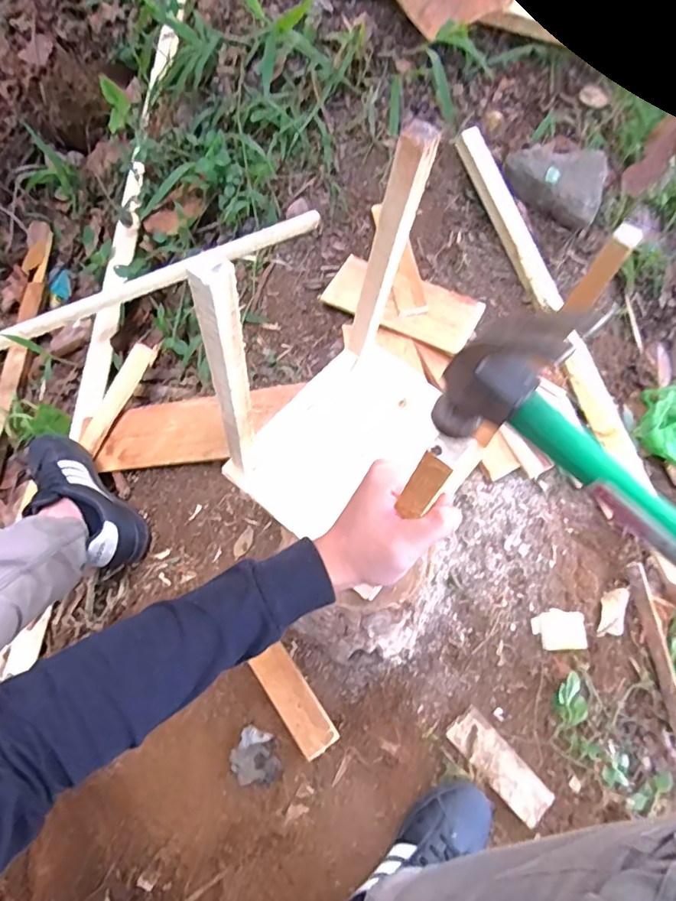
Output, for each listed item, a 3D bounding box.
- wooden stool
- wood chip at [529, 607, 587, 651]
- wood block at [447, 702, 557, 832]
[{"bbox_3d":[0.036,-0.056,0.476,0.212,0.324,0.231,38,69,15],"label":"wooden stool"},{"bbox_3d":[0.312,0.251,0.742,0.089,0.008,0.056,7,58,-17],"label":"wood chip"},{"bbox_3d":[0.214,0.414,0.690,0.052,0.015,0.174,-43,97,-19],"label":"wood block"}]

